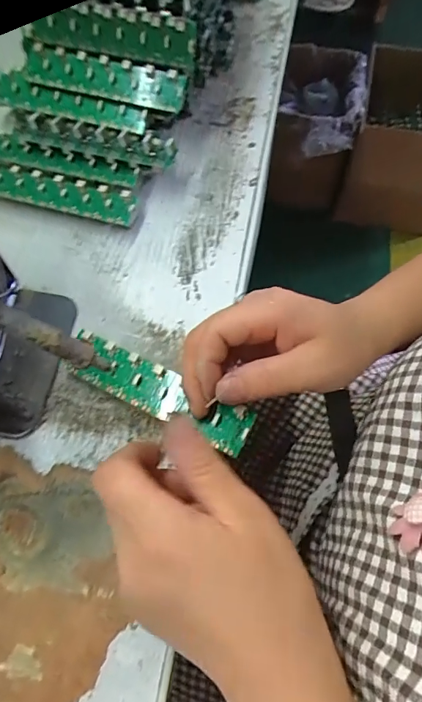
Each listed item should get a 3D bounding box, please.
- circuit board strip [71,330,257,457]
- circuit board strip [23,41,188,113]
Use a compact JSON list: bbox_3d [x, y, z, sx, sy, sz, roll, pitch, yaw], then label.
[{"bbox_3d":[-0.035,0.024,0.273,0.129,0.005,0.031,24,77,17],"label":"circuit board strip"},{"bbox_3d":[-0.090,-0.231,0.362,0.137,0.009,0.031,14,103,4],"label":"circuit board strip"}]

